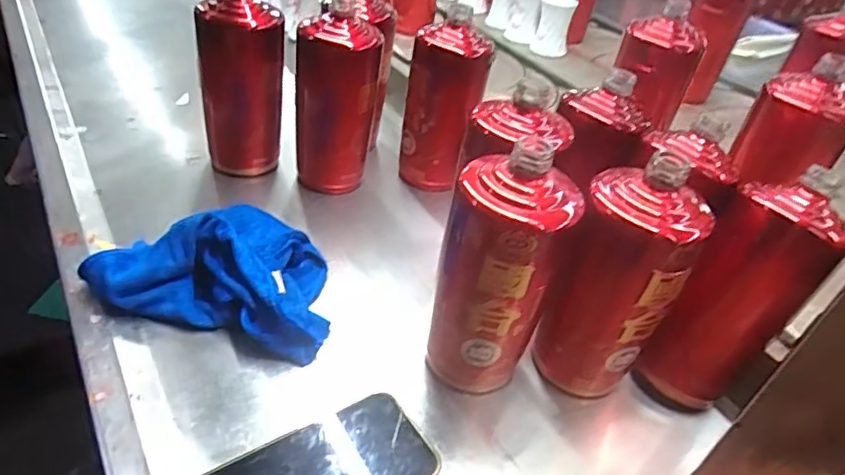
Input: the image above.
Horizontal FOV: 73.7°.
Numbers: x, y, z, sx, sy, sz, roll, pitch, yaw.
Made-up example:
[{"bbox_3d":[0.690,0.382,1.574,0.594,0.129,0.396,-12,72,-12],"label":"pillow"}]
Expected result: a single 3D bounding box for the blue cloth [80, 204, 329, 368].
[{"bbox_3d":[-0.162,0.017,0.476,0.193,0.069,0.140,12,38,7],"label":"blue cloth"}]

